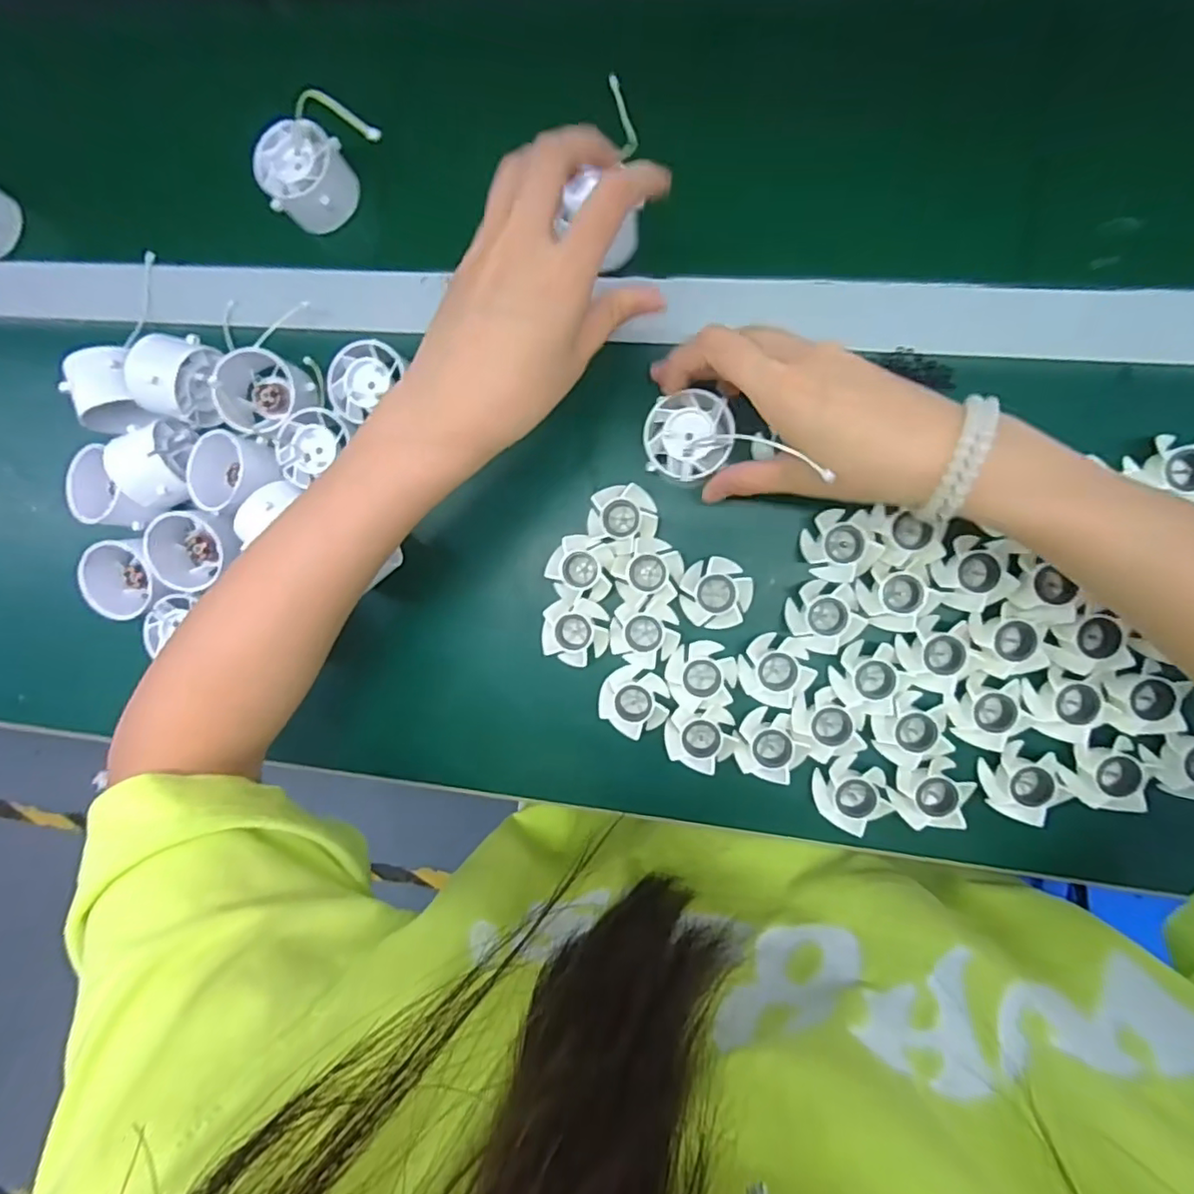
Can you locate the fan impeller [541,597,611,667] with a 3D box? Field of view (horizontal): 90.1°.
[{"bbox_3d":[-0.014,0.022,0.365,0.039,0.009,0.039,5,82,6],"label":"fan impeller"}]

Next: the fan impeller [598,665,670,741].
[{"bbox_3d":[0.023,0.064,0.365,0.041,0.012,0.039,0,90,5],"label":"fan impeller"}]

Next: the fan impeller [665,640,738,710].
[{"bbox_3d":[0.064,0.047,0.361,0.042,0.016,0.040,0,90,5],"label":"fan impeller"}]

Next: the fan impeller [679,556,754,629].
[{"bbox_3d":[0.072,-0.002,0.358,0.042,0.019,0.039,4,90,5],"label":"fan impeller"}]

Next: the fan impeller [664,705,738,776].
[{"bbox_3d":[0.062,0.084,0.359,0.040,0.012,0.039,0,90,5],"label":"fan impeller"}]

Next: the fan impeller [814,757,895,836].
[{"bbox_3d":[0.149,0.116,0.350,0.041,0.016,0.037,-41,86,4],"label":"fan impeller"}]

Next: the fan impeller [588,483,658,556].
[{"bbox_3d":[0.016,-0.046,0.363,0.041,0.019,0.038,-1,82,5],"label":"fan impeller"}]

